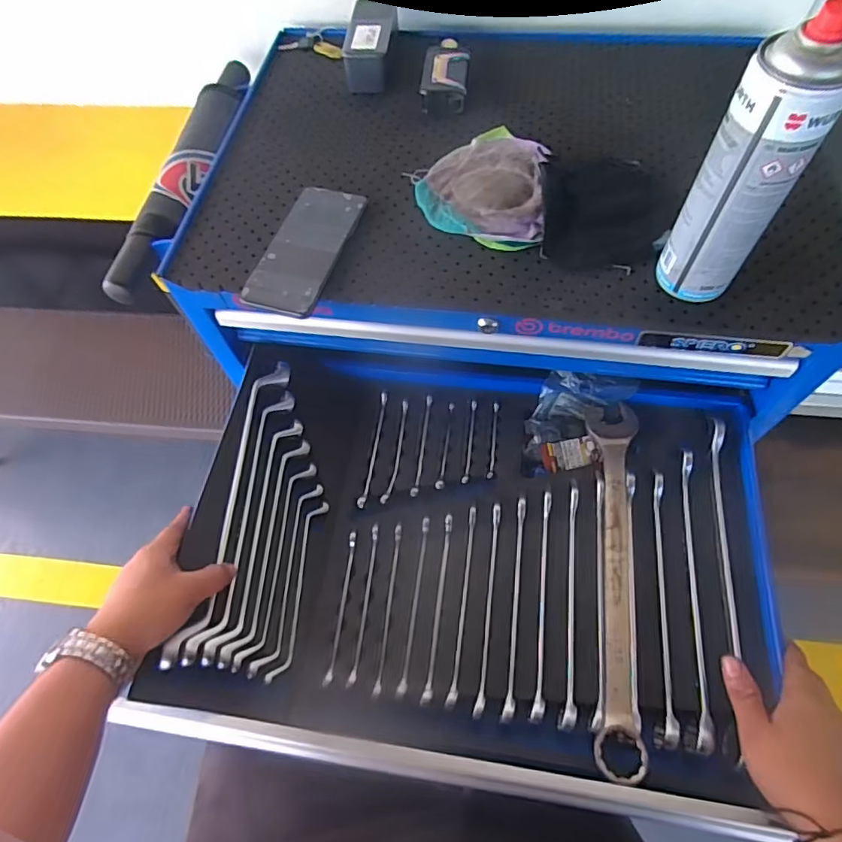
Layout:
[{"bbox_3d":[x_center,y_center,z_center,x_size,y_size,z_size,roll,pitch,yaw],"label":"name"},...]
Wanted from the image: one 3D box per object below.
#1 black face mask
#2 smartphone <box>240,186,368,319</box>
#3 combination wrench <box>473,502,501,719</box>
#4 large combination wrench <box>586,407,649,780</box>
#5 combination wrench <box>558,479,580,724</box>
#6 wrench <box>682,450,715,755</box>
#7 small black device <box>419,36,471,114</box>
[{"bbox_3d":[0.180,-0.215,0.533,0.115,0.026,0.147,4,62,6],"label":"black face mask"},{"bbox_3d":[-0.116,-0.177,0.539,0.076,0.013,0.160,15,63,11],"label":"smartphone"},{"bbox_3d":[0.068,0.180,0.525,0.010,0.016,0.200,7,62,7],"label":"combination wrench"},{"bbox_3d":[0.192,0.140,0.526,0.051,0.021,0.361,7,62,7],"label":"large combination wrench"},{"bbox_3d":[0.149,0.172,0.521,0.014,0.023,0.230,7,62,7],"label":"combination wrench"},{"bbox_3d":[0.265,0.159,0.509,0.011,0.027,0.276,7,62,7],"label":"wrench"},{"bbox_3d":[0.031,-0.420,0.642,0.054,0.021,0.115,5,62,6],"label":"small black device"}]

